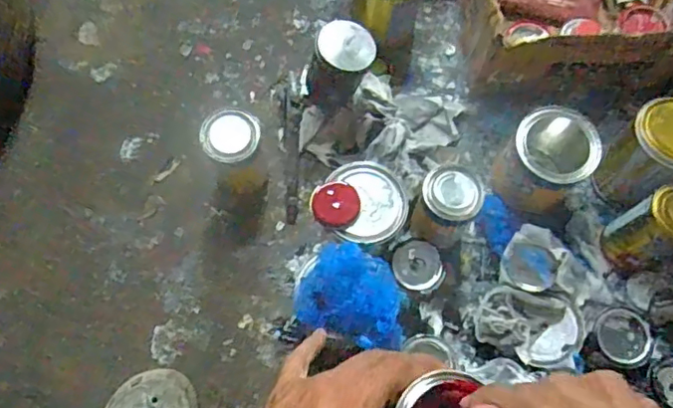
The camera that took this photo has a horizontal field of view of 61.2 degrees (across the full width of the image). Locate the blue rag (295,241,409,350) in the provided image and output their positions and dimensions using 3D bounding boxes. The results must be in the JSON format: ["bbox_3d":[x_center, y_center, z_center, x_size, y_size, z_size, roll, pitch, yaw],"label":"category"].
[{"bbox_3d":[0.022,0.098,0.619,0.118,0.043,0.094,21,70,6],"label":"blue rag"}]

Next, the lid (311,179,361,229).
[{"bbox_3d":[0.000,-0.001,0.679,0.058,0.007,0.058,1,69,-2],"label":"lid"}]

